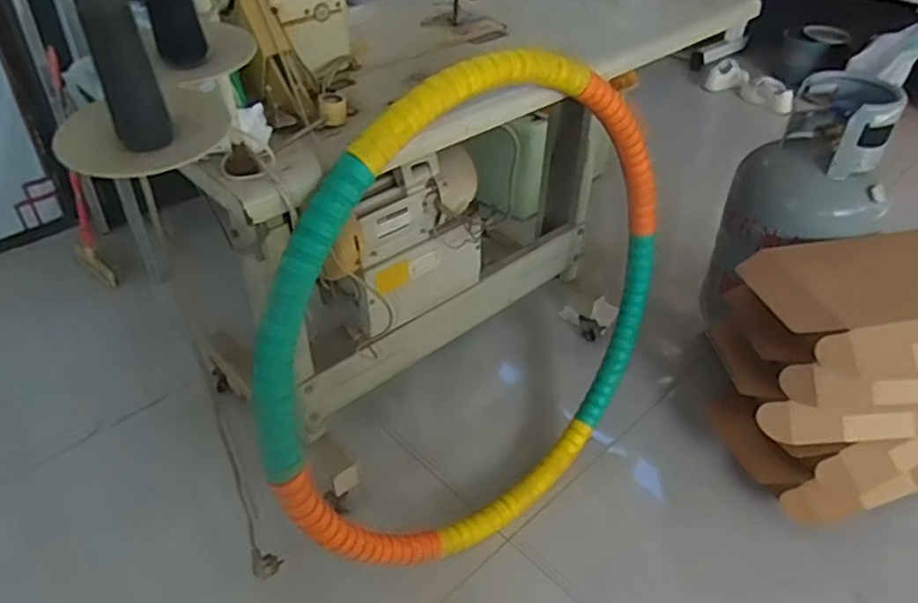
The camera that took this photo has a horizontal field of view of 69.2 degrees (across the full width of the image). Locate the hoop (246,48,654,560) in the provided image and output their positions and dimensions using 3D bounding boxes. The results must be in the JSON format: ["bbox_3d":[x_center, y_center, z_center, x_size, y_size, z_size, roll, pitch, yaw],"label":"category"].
[{"bbox_3d":[0.059,0.039,1.101,0.877,0.845,0.041,6,14,-44],"label":"hoop"}]

